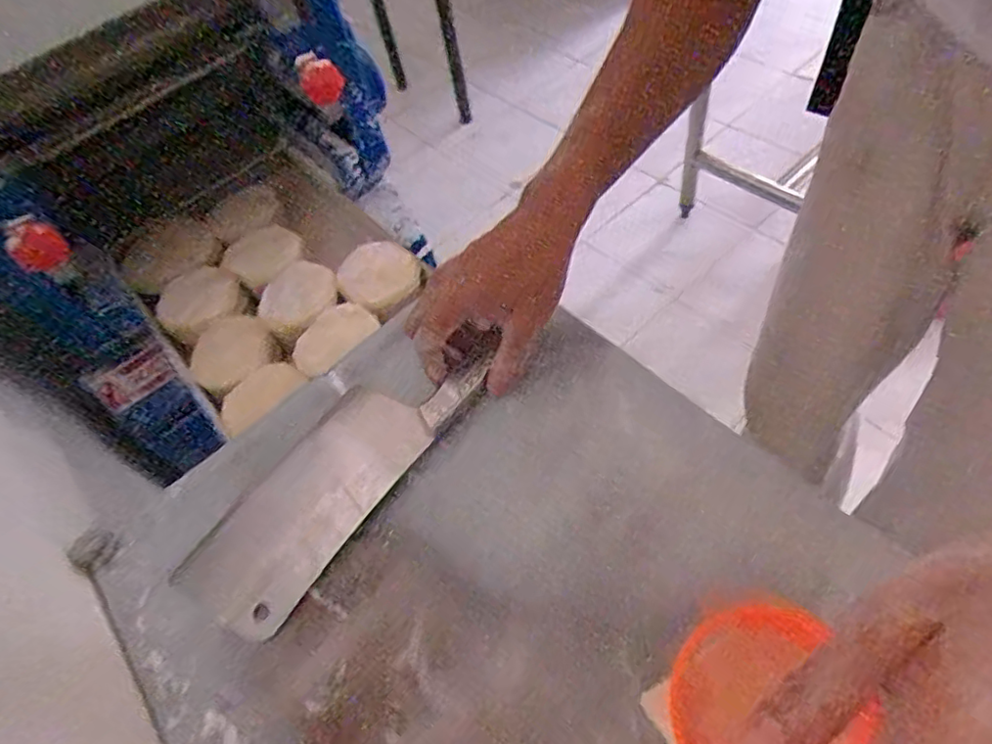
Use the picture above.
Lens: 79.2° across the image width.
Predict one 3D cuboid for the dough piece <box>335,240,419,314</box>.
[{"bbox_3d":[-0.113,-0.090,0.569,0.070,0.027,0.068,-5,56,7],"label":"dough piece"}]

